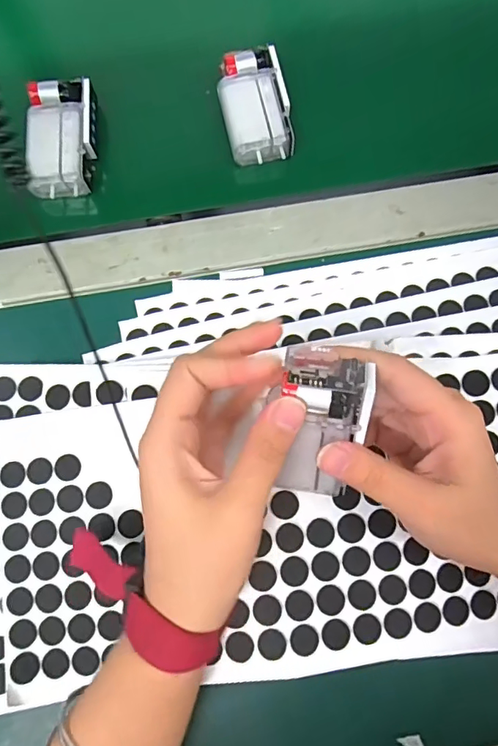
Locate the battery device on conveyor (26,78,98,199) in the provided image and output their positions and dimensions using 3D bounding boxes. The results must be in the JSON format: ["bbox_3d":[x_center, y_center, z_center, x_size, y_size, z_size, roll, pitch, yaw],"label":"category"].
[{"bbox_3d":[-0.125,-0.155,0.317,0.041,0.020,0.081,-2,77,0],"label":"battery device on conveyor"}]

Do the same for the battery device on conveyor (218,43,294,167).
[{"bbox_3d":[0.004,-0.182,0.324,0.044,0.019,0.076,-11,77,-2],"label":"battery device on conveyor"}]

